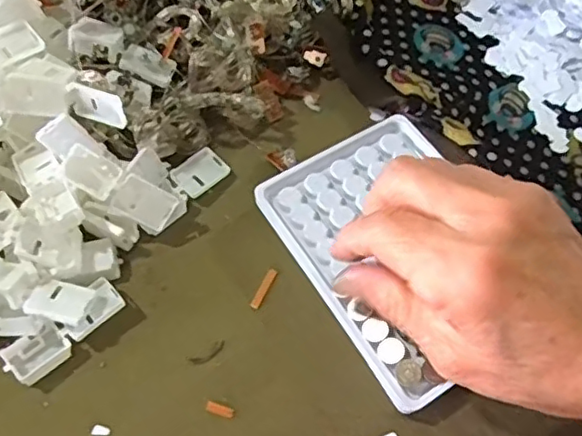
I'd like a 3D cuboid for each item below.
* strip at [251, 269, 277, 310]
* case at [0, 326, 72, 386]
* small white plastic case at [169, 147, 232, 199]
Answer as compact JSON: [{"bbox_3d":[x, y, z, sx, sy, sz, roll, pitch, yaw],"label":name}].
[{"bbox_3d":[-0.013,0.034,0.297,0.004,0.004,0.021,24,63,11],"label":"strip"},{"bbox_3d":[-0.113,0.060,0.275,0.025,0.014,0.017,-38,69,-20],"label":"case"},{"bbox_3d":[-0.049,-0.024,0.328,0.022,0.007,0.030,39,67,18],"label":"small white plastic case"}]

